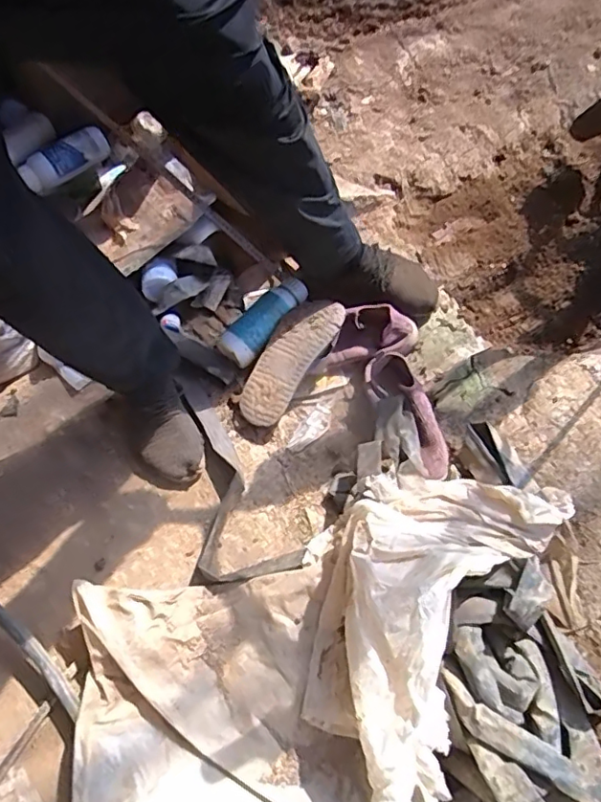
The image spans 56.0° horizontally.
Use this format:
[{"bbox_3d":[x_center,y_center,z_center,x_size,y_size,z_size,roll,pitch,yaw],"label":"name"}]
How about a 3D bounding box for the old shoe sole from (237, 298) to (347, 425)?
[{"bbox_3d":[-0.020,-0.076,0.990,0.096,0.029,0.252,30,81,18],"label":"old shoe sole"}]

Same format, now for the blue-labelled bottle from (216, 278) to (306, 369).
[{"bbox_3d":[-0.062,-0.147,1.047,0.073,0.077,0.196,34,69,20],"label":"blue-labelled bottle"}]

